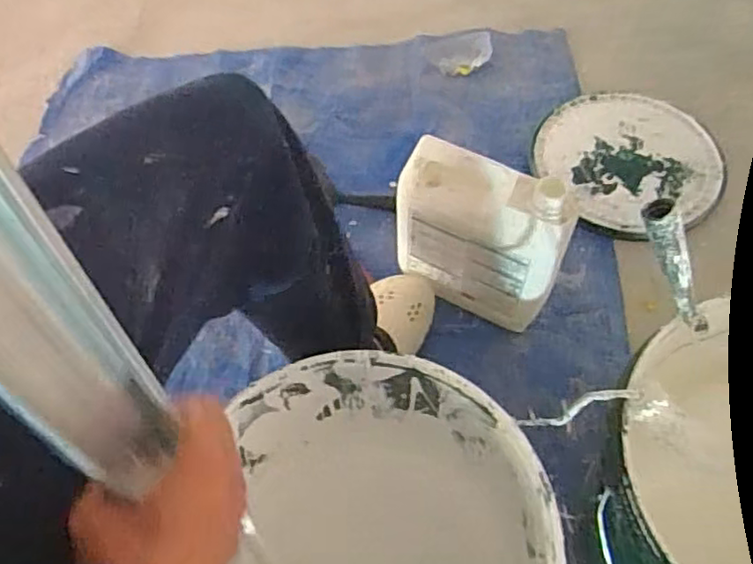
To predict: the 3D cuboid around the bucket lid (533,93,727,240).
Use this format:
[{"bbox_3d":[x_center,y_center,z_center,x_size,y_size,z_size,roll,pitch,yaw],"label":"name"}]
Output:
[{"bbox_3d":[0.417,-0.204,1.056,0.293,0.017,0.288,-1,57,2],"label":"bucket lid"}]

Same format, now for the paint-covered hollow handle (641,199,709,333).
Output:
[{"bbox_3d":[0.241,-0.006,0.515,0.023,0.139,0.019,6,51,44],"label":"paint-covered hollow handle"}]

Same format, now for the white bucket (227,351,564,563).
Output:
[{"bbox_3d":[0.007,0.260,0.588,0.279,0.267,0.301,-1,59,2],"label":"white bucket"}]

